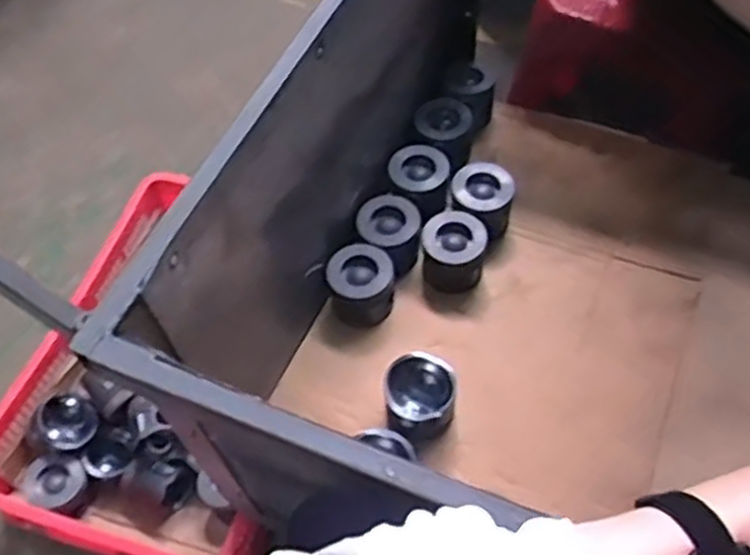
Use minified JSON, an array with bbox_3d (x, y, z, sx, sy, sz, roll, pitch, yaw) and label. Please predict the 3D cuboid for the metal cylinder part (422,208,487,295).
[{"bbox_3d":[0.108,-0.034,1.077,0.085,0.073,0.088,6,58,7],"label":"metal cylinder part"}]

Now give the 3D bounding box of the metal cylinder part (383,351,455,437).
[{"bbox_3d":[0.054,0.146,0.957,0.084,0.067,0.087,-1,58,2],"label":"metal cylinder part"}]

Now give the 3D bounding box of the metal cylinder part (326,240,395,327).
[{"bbox_3d":[-0.018,0.006,1.048,0.086,0.074,0.087,-7,58,-1],"label":"metal cylinder part"}]

